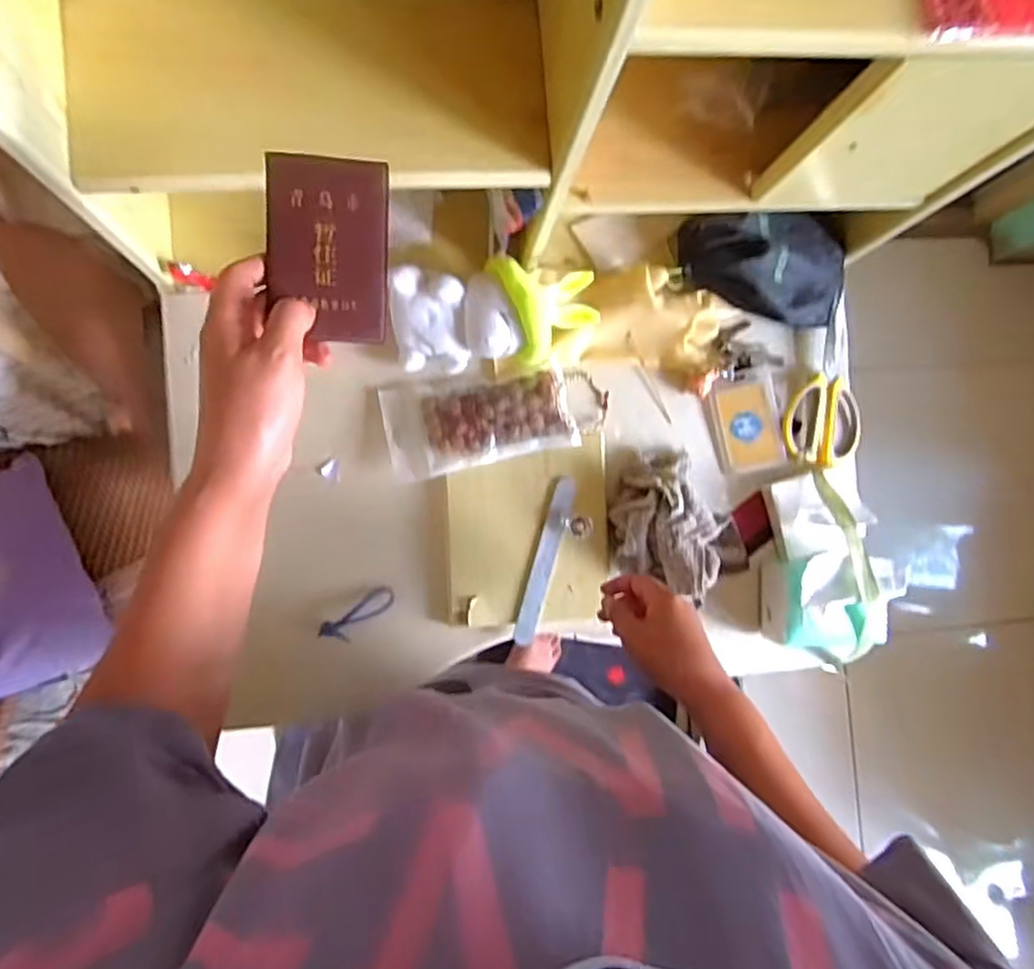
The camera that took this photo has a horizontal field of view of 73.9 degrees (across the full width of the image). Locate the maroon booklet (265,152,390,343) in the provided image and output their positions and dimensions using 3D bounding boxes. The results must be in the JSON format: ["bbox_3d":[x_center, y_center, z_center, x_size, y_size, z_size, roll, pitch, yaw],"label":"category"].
[{"bbox_3d":[-0.114,-0.141,0.413,0.070,0.006,0.105,1,97,-12],"label":"maroon booklet"}]

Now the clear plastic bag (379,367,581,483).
[{"bbox_3d":[-0.037,-0.065,0.709,0.192,0.021,0.093,-9,88,-8],"label":"clear plastic bag"}]

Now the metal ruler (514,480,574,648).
[{"bbox_3d":[0.030,0.079,0.709,0.021,0.005,0.176,15,87,5],"label":"metal ruler"}]

